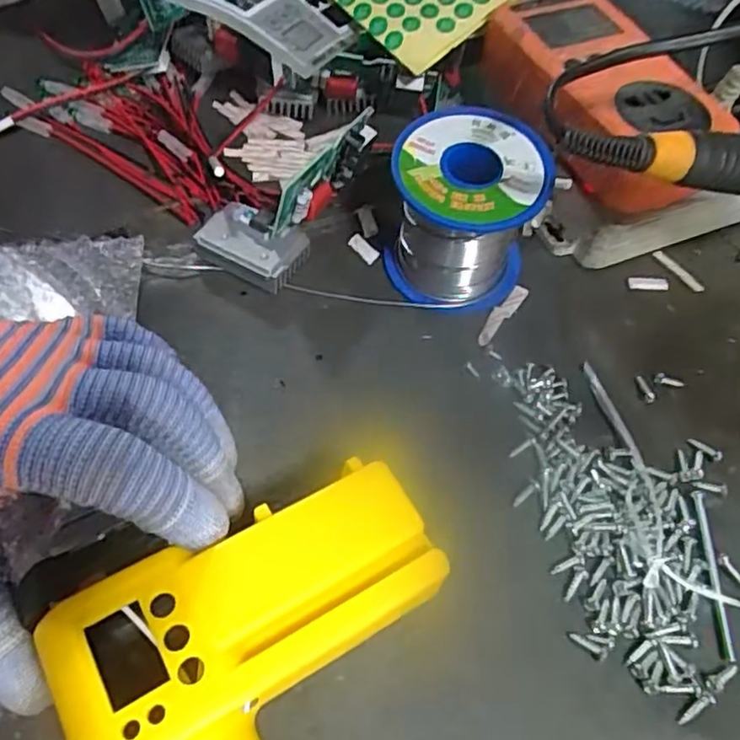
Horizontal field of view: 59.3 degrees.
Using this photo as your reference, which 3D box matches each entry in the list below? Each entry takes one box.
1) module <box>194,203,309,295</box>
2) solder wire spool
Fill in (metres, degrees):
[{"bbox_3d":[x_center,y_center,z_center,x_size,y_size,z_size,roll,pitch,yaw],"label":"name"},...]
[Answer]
[{"bbox_3d":[-0.056,-0.059,0.304,0.046,0.019,0.031,27,61,12],"label":"module"},{"bbox_3d":[0.041,-0.068,0.291,0.062,0.065,0.061,2,59,-3],"label":"solder wire spool"}]

